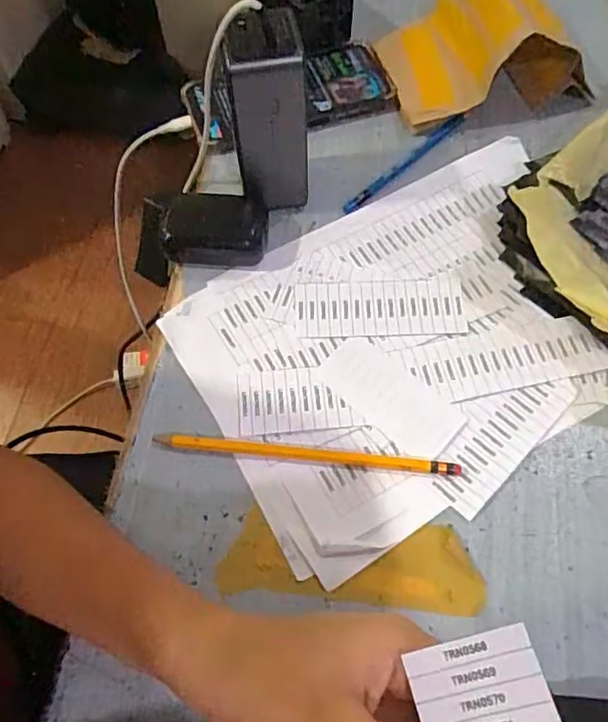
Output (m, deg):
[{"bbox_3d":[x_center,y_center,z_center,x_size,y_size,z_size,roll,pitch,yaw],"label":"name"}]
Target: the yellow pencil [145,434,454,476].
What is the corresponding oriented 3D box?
[{"bbox_3d":[0.001,0.057,0.362,0.183,0.007,0.008,5,63,4],"label":"yellow pencil"}]

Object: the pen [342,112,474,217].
[{"bbox_3d":[0.082,-0.159,0.465,0.138,0.006,0.011,-40,69,-17],"label":"pen"}]

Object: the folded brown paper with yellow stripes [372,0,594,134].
[{"bbox_3d":[0.151,-0.266,0.479,0.151,0.090,0.109,-12,63,-5],"label":"folded brown paper with yellow stripes"}]

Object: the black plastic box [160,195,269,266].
[{"bbox_3d":[-0.063,-0.095,0.431,0.073,0.025,0.049,5,63,4],"label":"black plastic box"}]

